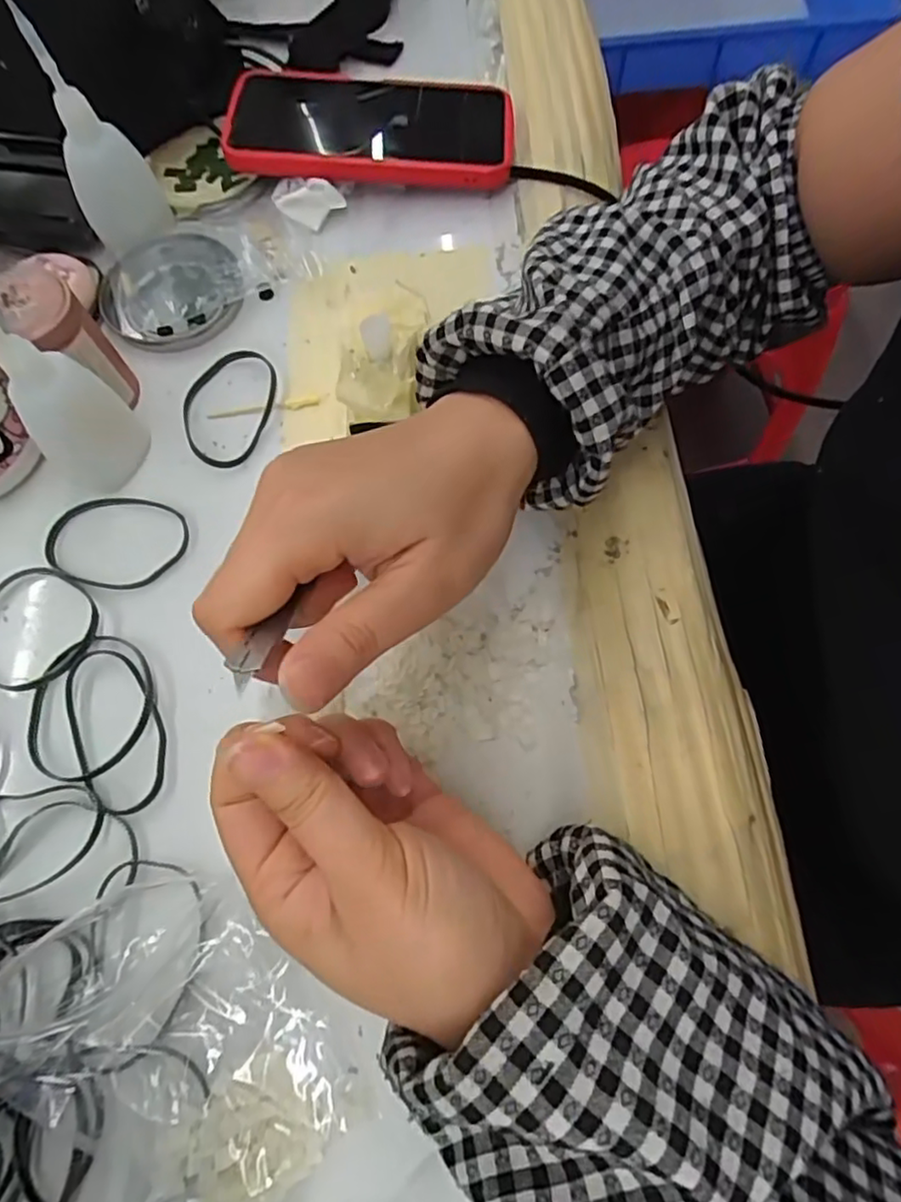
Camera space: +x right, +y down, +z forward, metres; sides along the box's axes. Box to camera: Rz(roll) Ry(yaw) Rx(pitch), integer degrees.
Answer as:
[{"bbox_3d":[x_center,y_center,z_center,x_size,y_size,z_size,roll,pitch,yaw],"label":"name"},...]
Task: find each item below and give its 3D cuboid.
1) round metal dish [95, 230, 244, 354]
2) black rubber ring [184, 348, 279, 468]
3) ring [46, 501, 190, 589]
[{"bbox_3d":[-0.158,-0.177,0.360,0.077,0.009,0.080,-1,69,2],"label":"round metal dish"},{"bbox_3d":[-0.118,-0.102,0.335,0.047,0.004,0.072,10,70,6],"label":"black rubber ring"},{"bbox_3d":[-0.162,-0.029,0.309,0.070,0.004,0.049,10,70,6],"label":"ring"}]

